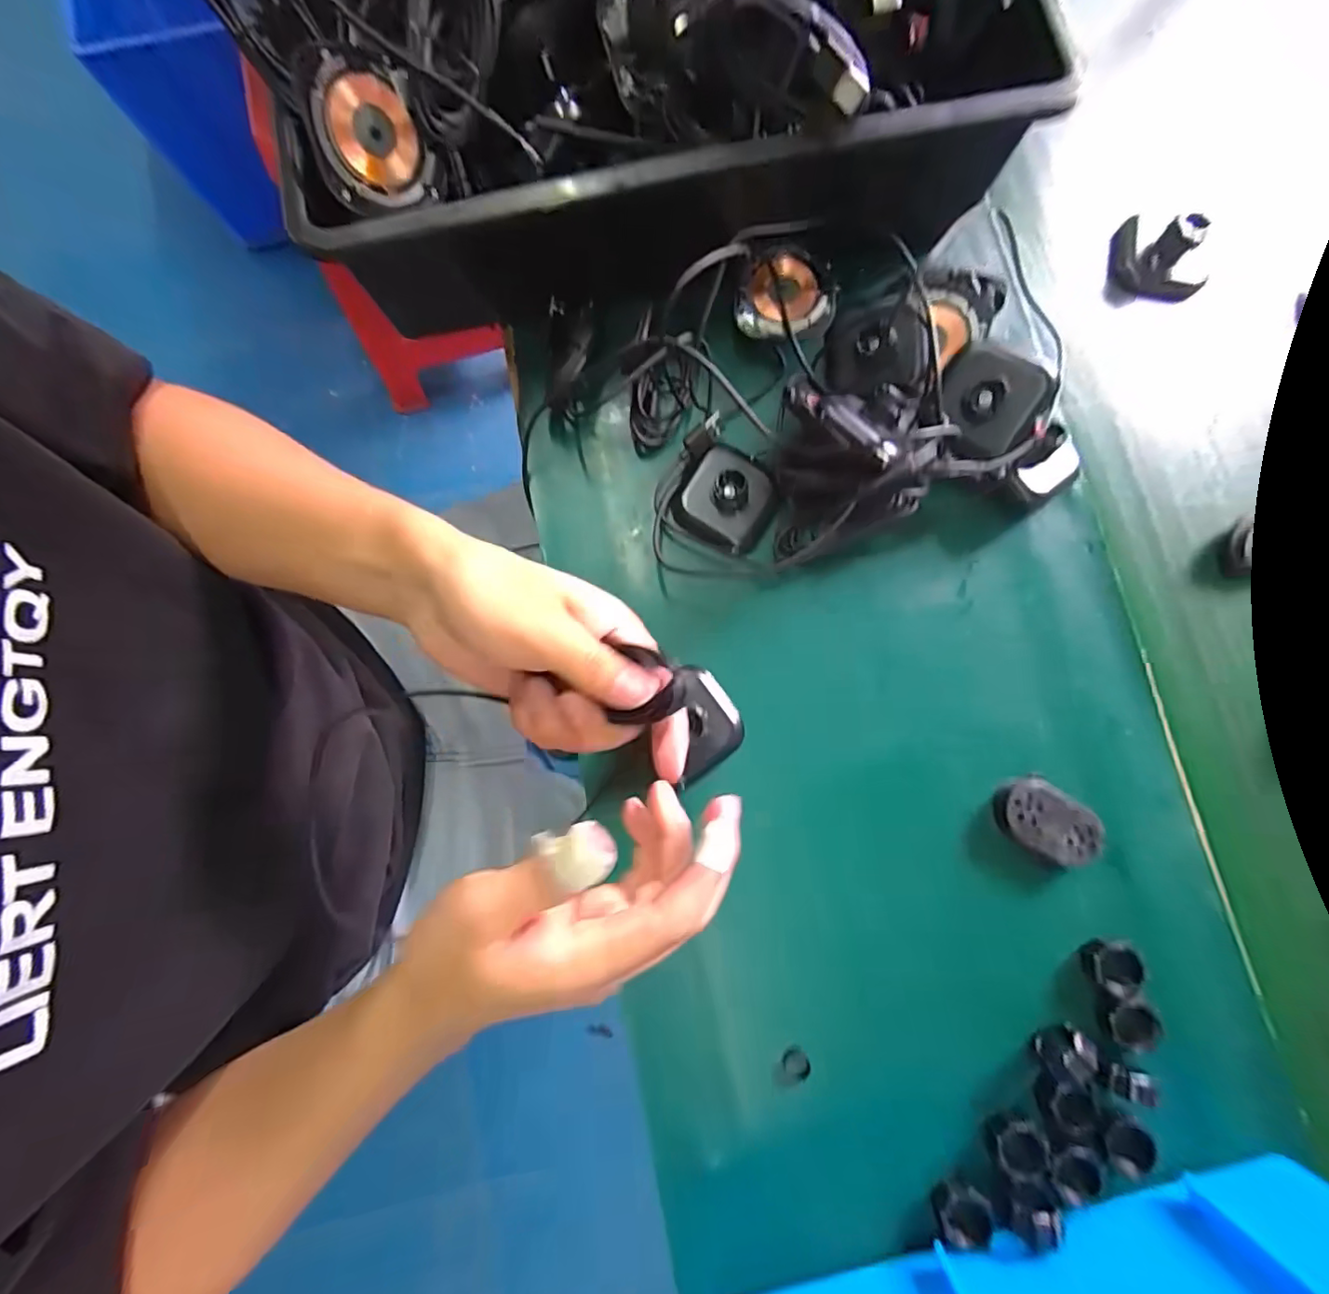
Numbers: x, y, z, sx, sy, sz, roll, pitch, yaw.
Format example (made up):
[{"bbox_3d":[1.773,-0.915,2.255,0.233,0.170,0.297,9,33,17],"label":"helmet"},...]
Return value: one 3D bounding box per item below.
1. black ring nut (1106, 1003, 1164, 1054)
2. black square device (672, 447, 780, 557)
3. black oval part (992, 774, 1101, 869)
[{"bbox_3d":[0.247,0.199,0.297,0.025,0.009,0.022,32,83,5],"label":"black ring nut"},{"bbox_3d":[0.039,-0.094,0.344,0.056,0.021,0.060,28,83,4],"label":"black square device"},{"bbox_3d":[0.213,0.098,0.312,0.056,0.011,0.036,41,84,6],"label":"black oval part"}]

